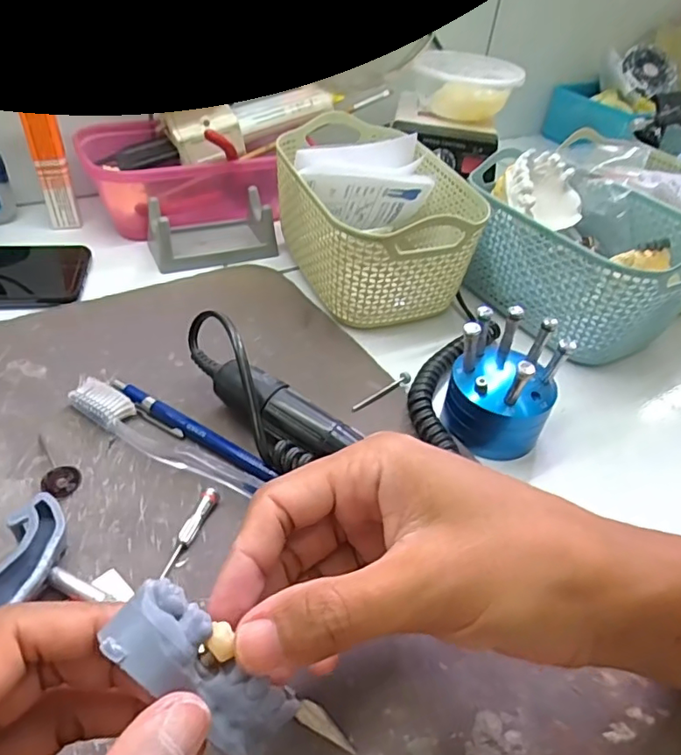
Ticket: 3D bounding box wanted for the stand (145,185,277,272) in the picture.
[{"bbox_3d":[-0.106,-0.125,0.453,0.099,0.036,0.060,-11,45,-21],"label":"stand"}]

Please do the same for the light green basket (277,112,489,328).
[{"bbox_3d":[0.022,-0.116,0.426,0.119,0.087,0.170,-13,45,-22],"label":"light green basket"}]

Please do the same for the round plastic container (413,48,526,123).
[{"bbox_3d":[0.117,-0.272,0.525,0.089,0.048,0.089,4,41,-4],"label":"round plastic container"}]

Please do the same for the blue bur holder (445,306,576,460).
[{"bbox_3d":[0.092,0.003,0.317,0.059,0.066,0.056,27,45,21],"label":"blue bur holder"}]

